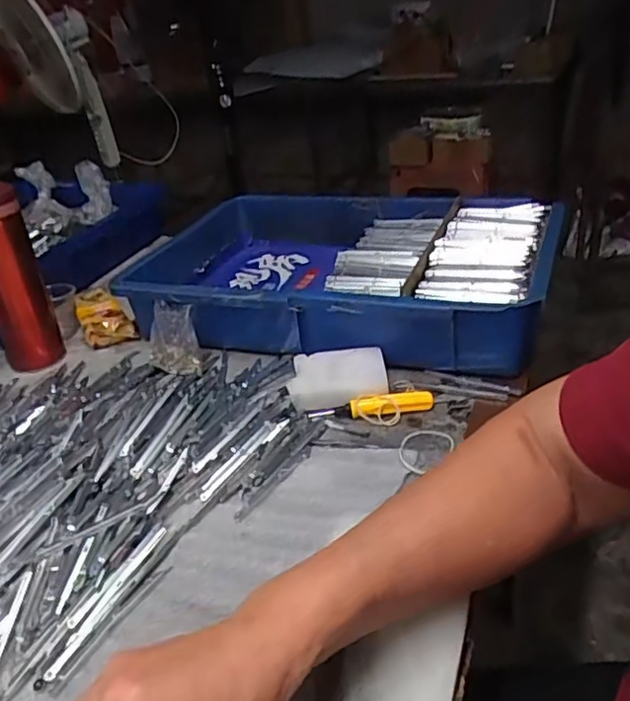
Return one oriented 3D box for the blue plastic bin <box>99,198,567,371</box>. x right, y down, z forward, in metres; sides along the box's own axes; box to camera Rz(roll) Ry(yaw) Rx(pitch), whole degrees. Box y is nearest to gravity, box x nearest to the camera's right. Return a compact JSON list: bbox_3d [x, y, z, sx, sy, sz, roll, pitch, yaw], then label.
[{"bbox_3d":[0.033,-0.091,0.702,0.419,0.080,0.290,7,32,22],"label":"blue plastic bin"}]

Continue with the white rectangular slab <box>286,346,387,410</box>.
[{"bbox_3d":[0.021,0.024,0.561,0.083,0.011,0.062,-1,50,1],"label":"white rectangular slab"}]

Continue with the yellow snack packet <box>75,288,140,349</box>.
[{"bbox_3d":[-0.241,-0.040,0.737,0.057,0.033,0.103,-17,32,-19],"label":"yellow snack packet"}]

